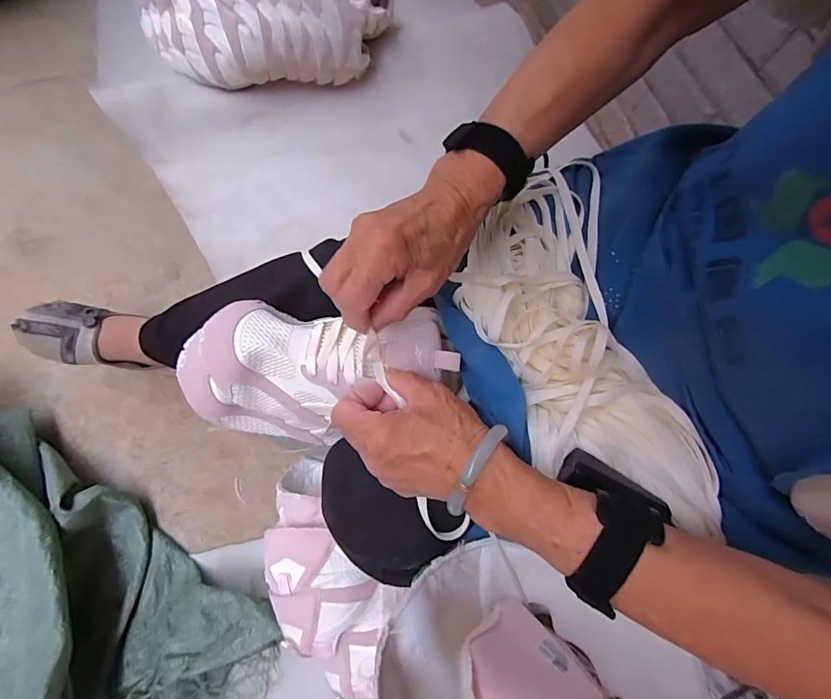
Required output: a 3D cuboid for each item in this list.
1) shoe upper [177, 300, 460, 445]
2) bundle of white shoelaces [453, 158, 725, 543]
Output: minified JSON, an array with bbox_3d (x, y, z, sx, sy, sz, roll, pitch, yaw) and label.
[{"bbox_3d":[-0.084,0.011,0.391,0.222,0.096,0.110,-10,74,1],"label":"shoe upper"},{"bbox_3d":[0.119,-0.012,0.368,0.140,0.046,0.308,-9,74,-9],"label":"bundle of white shoelaces"}]

